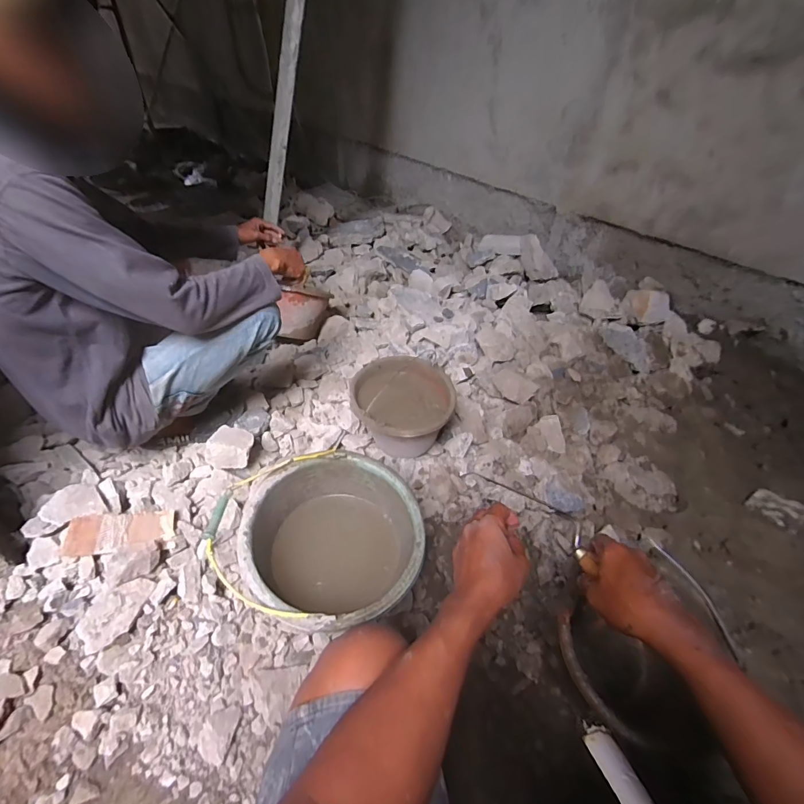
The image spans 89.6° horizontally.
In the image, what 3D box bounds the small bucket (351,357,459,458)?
[{"bbox_3d":[-0.005,0.026,0.970,0.222,0.175,0.239,1,47,-1],"label":"small bucket"}]

